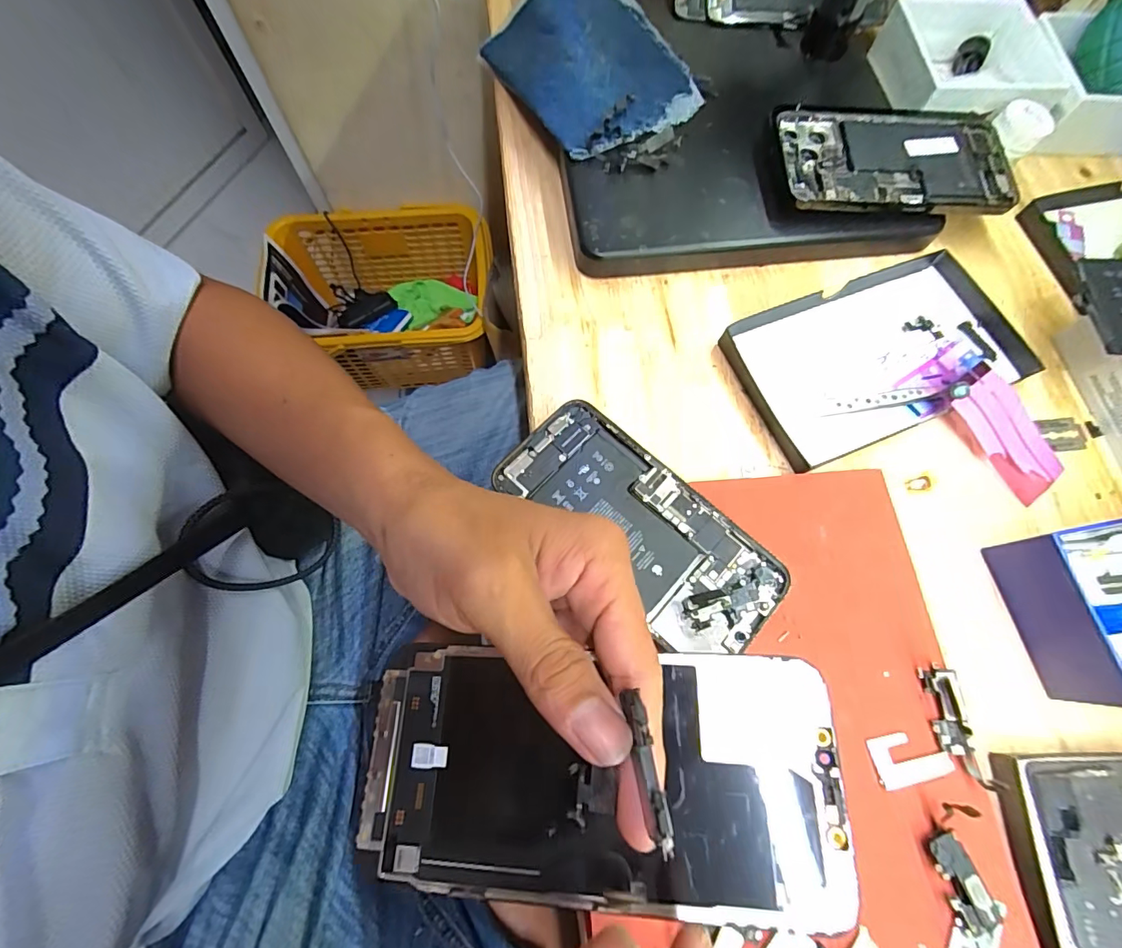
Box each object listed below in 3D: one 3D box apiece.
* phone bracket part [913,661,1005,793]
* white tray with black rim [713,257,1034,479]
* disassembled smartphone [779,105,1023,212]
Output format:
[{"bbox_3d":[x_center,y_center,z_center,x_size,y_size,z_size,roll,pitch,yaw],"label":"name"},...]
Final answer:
[{"bbox_3d":[0.194,0.124,0.236,0.020,0.004,0.056,-10,71,-5],"label":"phone bracket part"},{"bbox_3d":[0.205,-0.079,0.308,0.182,0.013,0.102,-21,72,-8],"label":"white tray with black rim"},{"bbox_3d":[0.226,-0.215,0.330,0.151,0.017,0.083,0,70,-1],"label":"disassembled smartphone"}]

